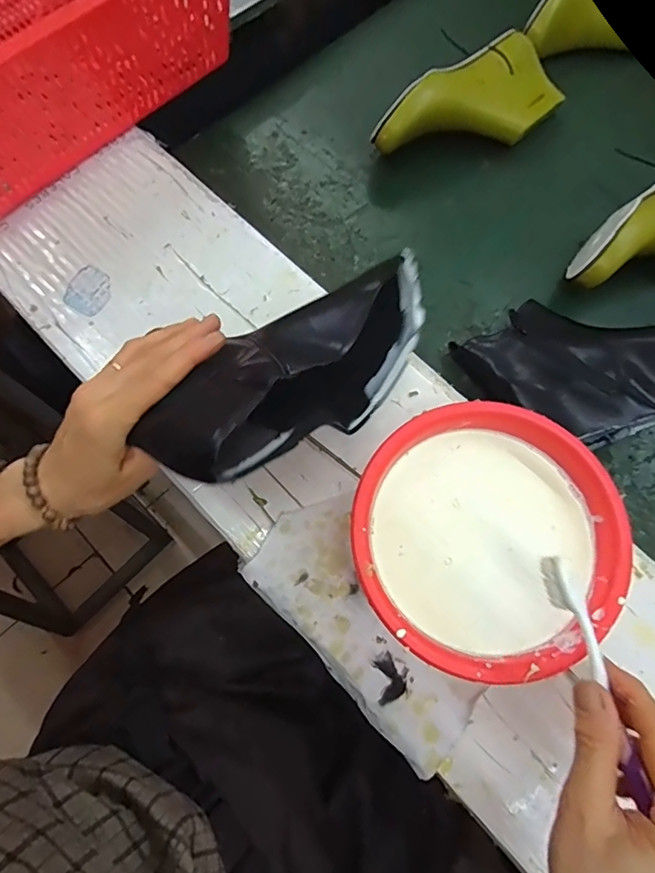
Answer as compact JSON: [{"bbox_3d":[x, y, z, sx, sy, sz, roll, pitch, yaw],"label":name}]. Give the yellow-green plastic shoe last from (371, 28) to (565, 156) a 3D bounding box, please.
[{"bbox_3d":[0.168,-0.372,0.574,0.227,0.072,0.102,-38,76,-11],"label":"yellow-green plastic shoe last"}]

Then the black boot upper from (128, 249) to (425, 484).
[{"bbox_3d":[-0.008,-0.055,0.351,0.247,0.104,0.082,-34,76,-35],"label":"black boot upper"}]

